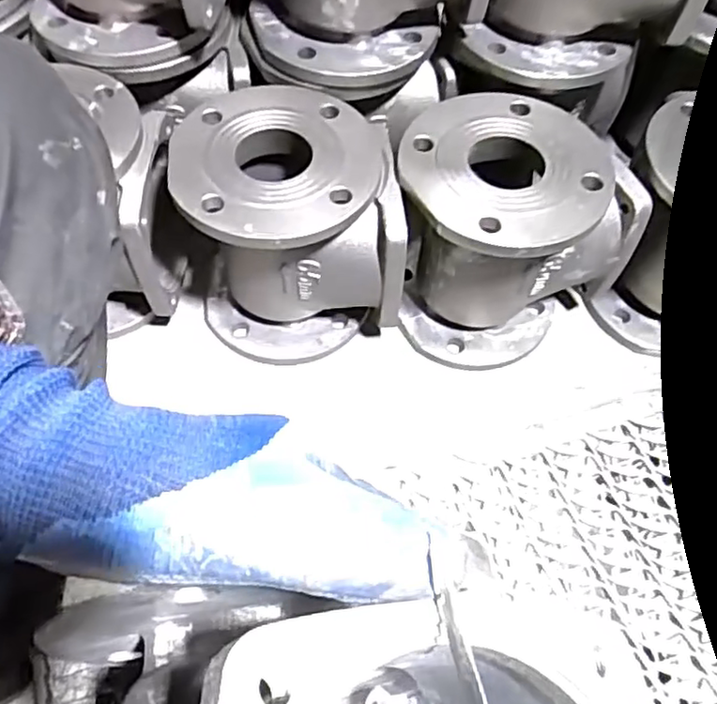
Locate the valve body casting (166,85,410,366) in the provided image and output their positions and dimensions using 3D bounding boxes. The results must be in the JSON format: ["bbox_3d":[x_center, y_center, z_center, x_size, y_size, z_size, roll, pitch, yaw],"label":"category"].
[{"bbox_3d":[-0.065,-0.114,0.646,0.181,0.202,0.176,-10,59,-7],"label":"valve body casting"}]

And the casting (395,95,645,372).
[{"bbox_3d":[0.130,-0.112,0.647,0.185,0.201,0.175,1,58,-1],"label":"casting"}]

